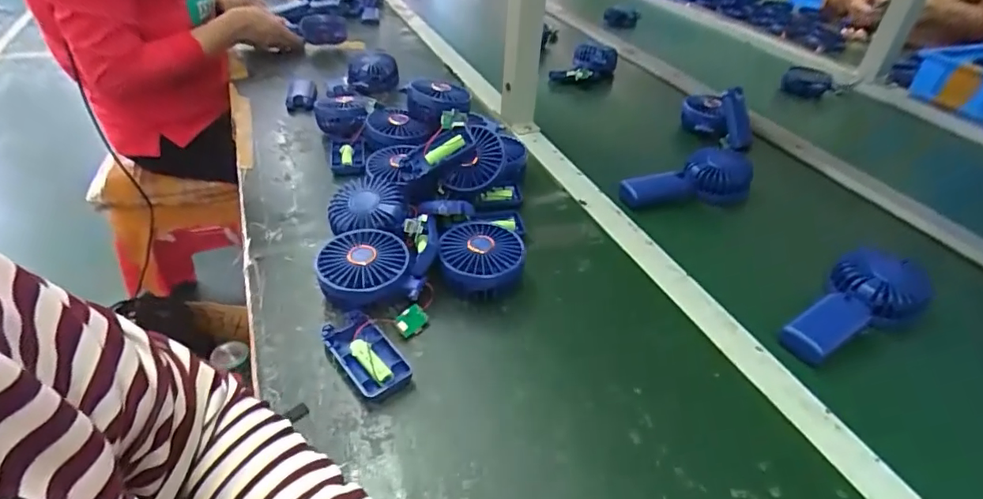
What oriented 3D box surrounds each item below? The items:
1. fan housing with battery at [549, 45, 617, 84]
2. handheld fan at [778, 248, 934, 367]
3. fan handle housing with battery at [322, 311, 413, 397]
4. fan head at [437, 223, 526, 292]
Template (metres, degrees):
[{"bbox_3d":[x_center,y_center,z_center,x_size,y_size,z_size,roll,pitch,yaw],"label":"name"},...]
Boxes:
[{"bbox_3d":[0.182,-0.366,1.010,0.151,0.069,0.045,-10,42,-17],"label":"fan housing with battery"},{"bbox_3d":[0.364,0.058,0.522,0.163,0.040,0.078,-30,47,-10],"label":"handheld fan"},{"bbox_3d":[-0.111,0.092,0.449,0.044,0.017,0.094,-27,47,-31],"label":"fan handle housing with battery"},{"bbox_3d":[-0.009,0.014,0.531,0.085,0.046,0.083,7,39,6],"label":"fan head"}]

